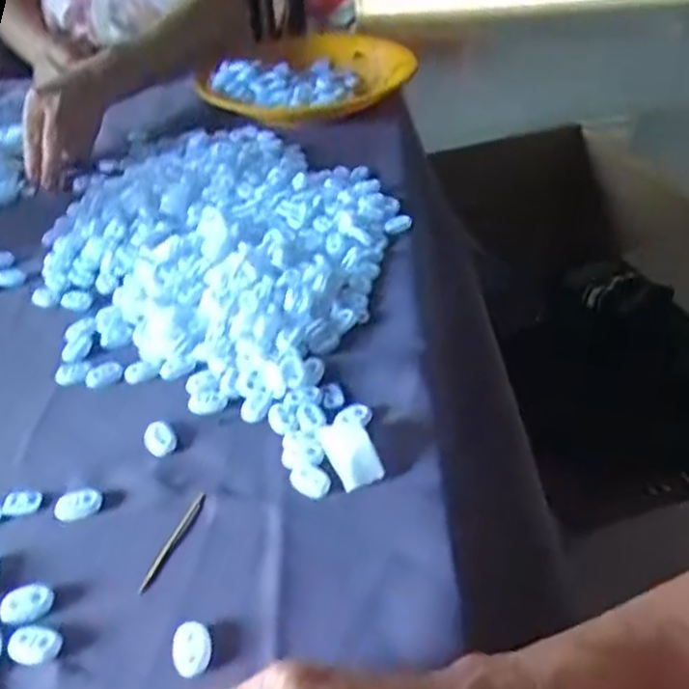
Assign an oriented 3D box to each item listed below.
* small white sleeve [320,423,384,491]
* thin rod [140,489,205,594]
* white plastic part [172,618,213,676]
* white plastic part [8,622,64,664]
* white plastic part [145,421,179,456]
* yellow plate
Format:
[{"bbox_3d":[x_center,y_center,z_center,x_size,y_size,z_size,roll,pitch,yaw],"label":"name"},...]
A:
[{"bbox_3d":[0.003,0.056,0.390,0.023,0.013,0.042,-14,39,-14],"label":"small white sleeve"},{"bbox_3d":[-0.085,0.096,0.362,0.005,0.004,0.060,13,40,19],"label":"thin rod"},{"bbox_3d":[-0.066,0.130,0.315,0.017,0.004,0.025,-16,40,-17],"label":"white plastic part"},{"bbox_3d":[-0.135,0.130,0.316,0.022,0.006,0.016,11,40,16],"label":"white plastic part"},{"bbox_3d":[-0.105,0.053,0.415,0.017,0.009,0.020,-16,40,-16],"label":"white plastic part"},{"bbox_3d":[-0.036,-0.295,0.811,0.207,0.048,0.191,-2,38,1],"label":"yellow plate"}]

